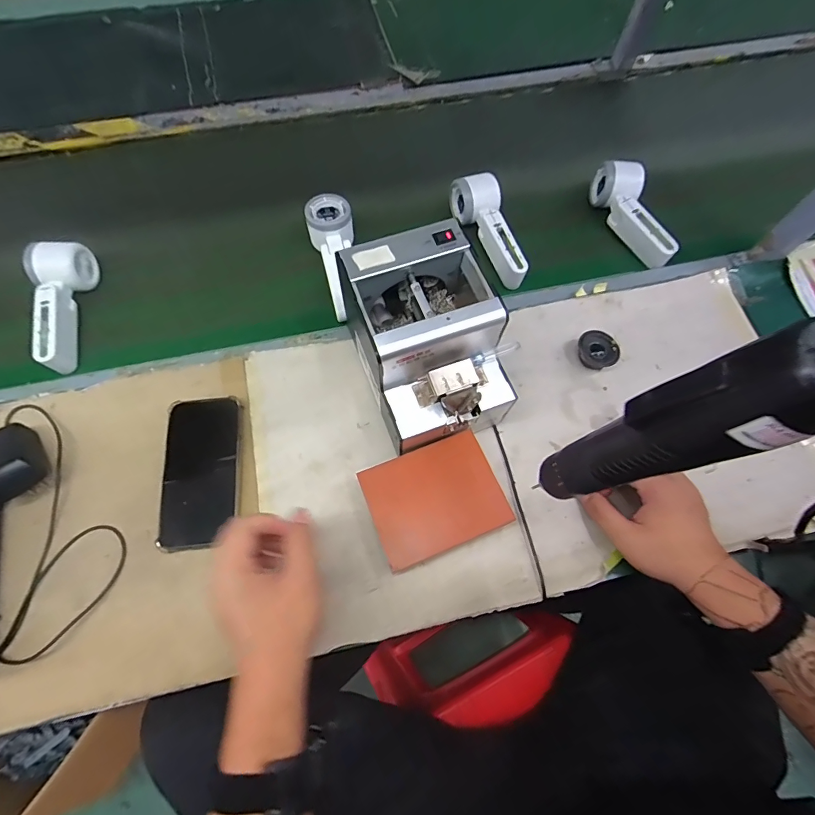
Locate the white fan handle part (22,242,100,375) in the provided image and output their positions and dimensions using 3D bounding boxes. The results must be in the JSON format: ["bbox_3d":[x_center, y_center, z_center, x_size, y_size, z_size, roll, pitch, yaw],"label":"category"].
[{"bbox_3d":[-0.412,-0.123,0.512,0.059,0.039,0.164,-15,68,-7],"label":"white fan handle part"}]

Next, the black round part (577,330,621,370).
[{"bbox_3d":[0.229,-0.068,0.521,0.049,0.023,0.043,36,71,14],"label":"black round part"}]

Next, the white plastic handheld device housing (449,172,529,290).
[{"bbox_3d":[0.118,-0.236,0.570,0.059,0.055,0.173,-19,69,-9],"label":"white plastic handheld device housing"}]

